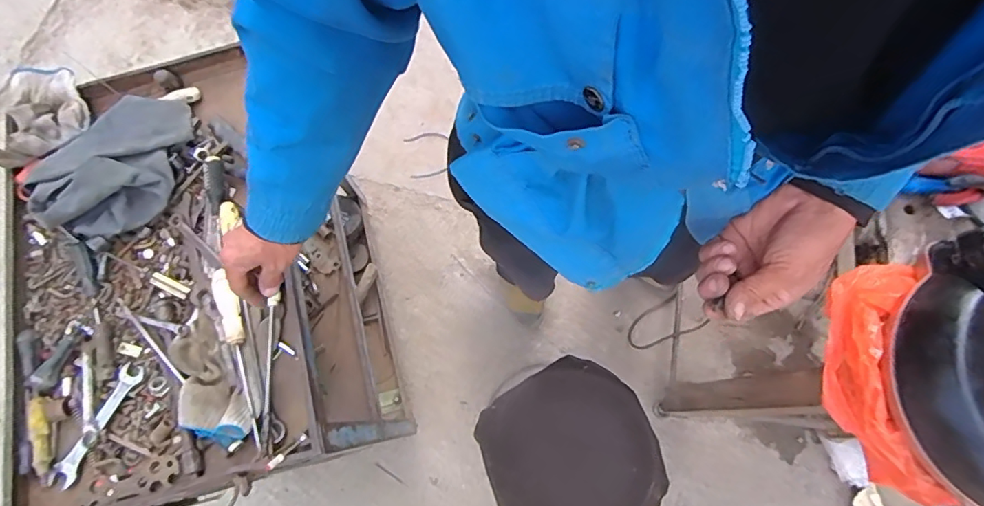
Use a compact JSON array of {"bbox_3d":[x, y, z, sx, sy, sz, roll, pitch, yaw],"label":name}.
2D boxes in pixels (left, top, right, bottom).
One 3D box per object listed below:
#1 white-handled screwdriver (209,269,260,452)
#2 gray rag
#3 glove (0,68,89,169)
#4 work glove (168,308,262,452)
[{"bbox_3d":[-0.333,0.137,0.682,0.035,0.024,0.232,-23,78,-5],"label":"white-handled screwdriver"},{"bbox_3d":[-0.562,-0.136,0.741,0.210,0.057,0.215,2,77,0],"label":"gray rag"},{"bbox_3d":[-0.676,-0.206,0.779,0.106,0.049,0.161,-2,77,-1],"label":"glove"},{"bbox_3d":[-0.364,0.166,0.675,0.108,0.033,0.177,-13,77,-3],"label":"work glove"}]

